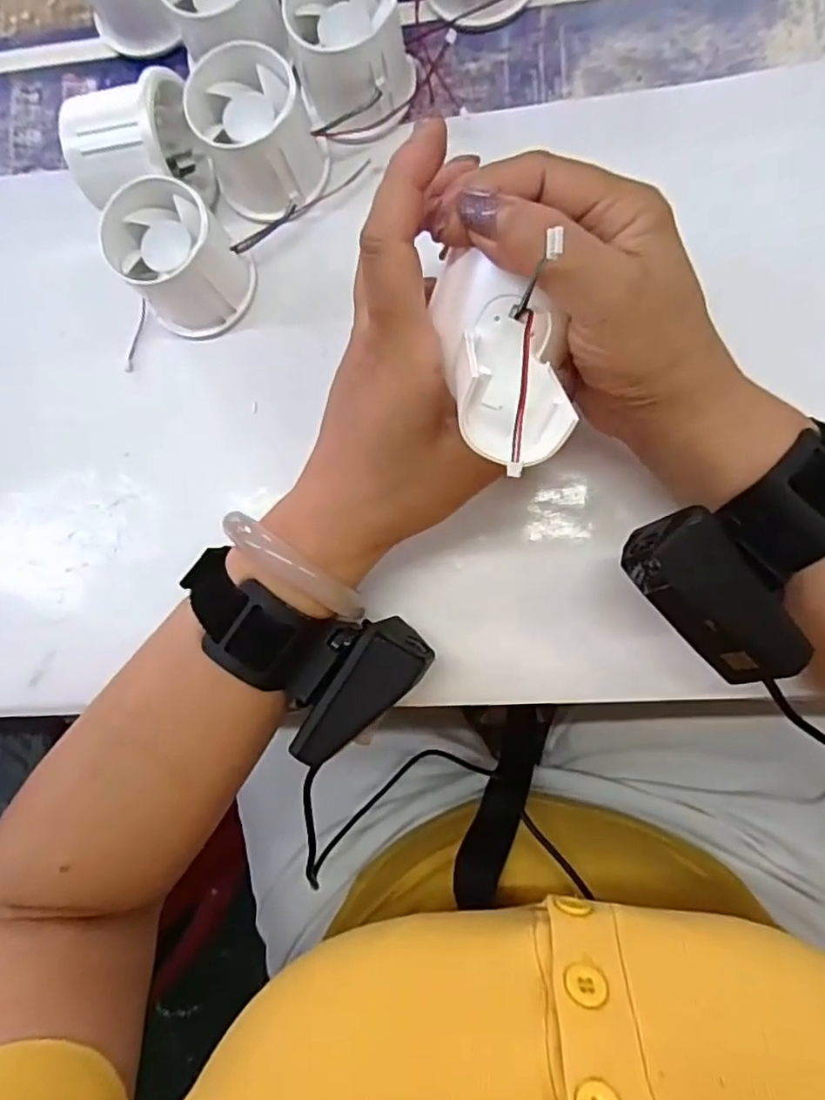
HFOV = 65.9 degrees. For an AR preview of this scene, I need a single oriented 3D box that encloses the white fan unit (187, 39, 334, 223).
[{"bbox_3d":[-0.074,-0.195,0.306,0.054,0.048,0.060,-28,82,4],"label":"white fan unit"}]

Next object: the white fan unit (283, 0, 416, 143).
[{"bbox_3d":[-0.029,-0.238,0.304,0.054,0.046,0.059,-19,83,5],"label":"white fan unit"}]

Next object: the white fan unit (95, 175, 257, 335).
[{"bbox_3d":[-0.112,-0.138,0.306,0.053,0.049,0.053,-1,85,7],"label":"white fan unit"}]

